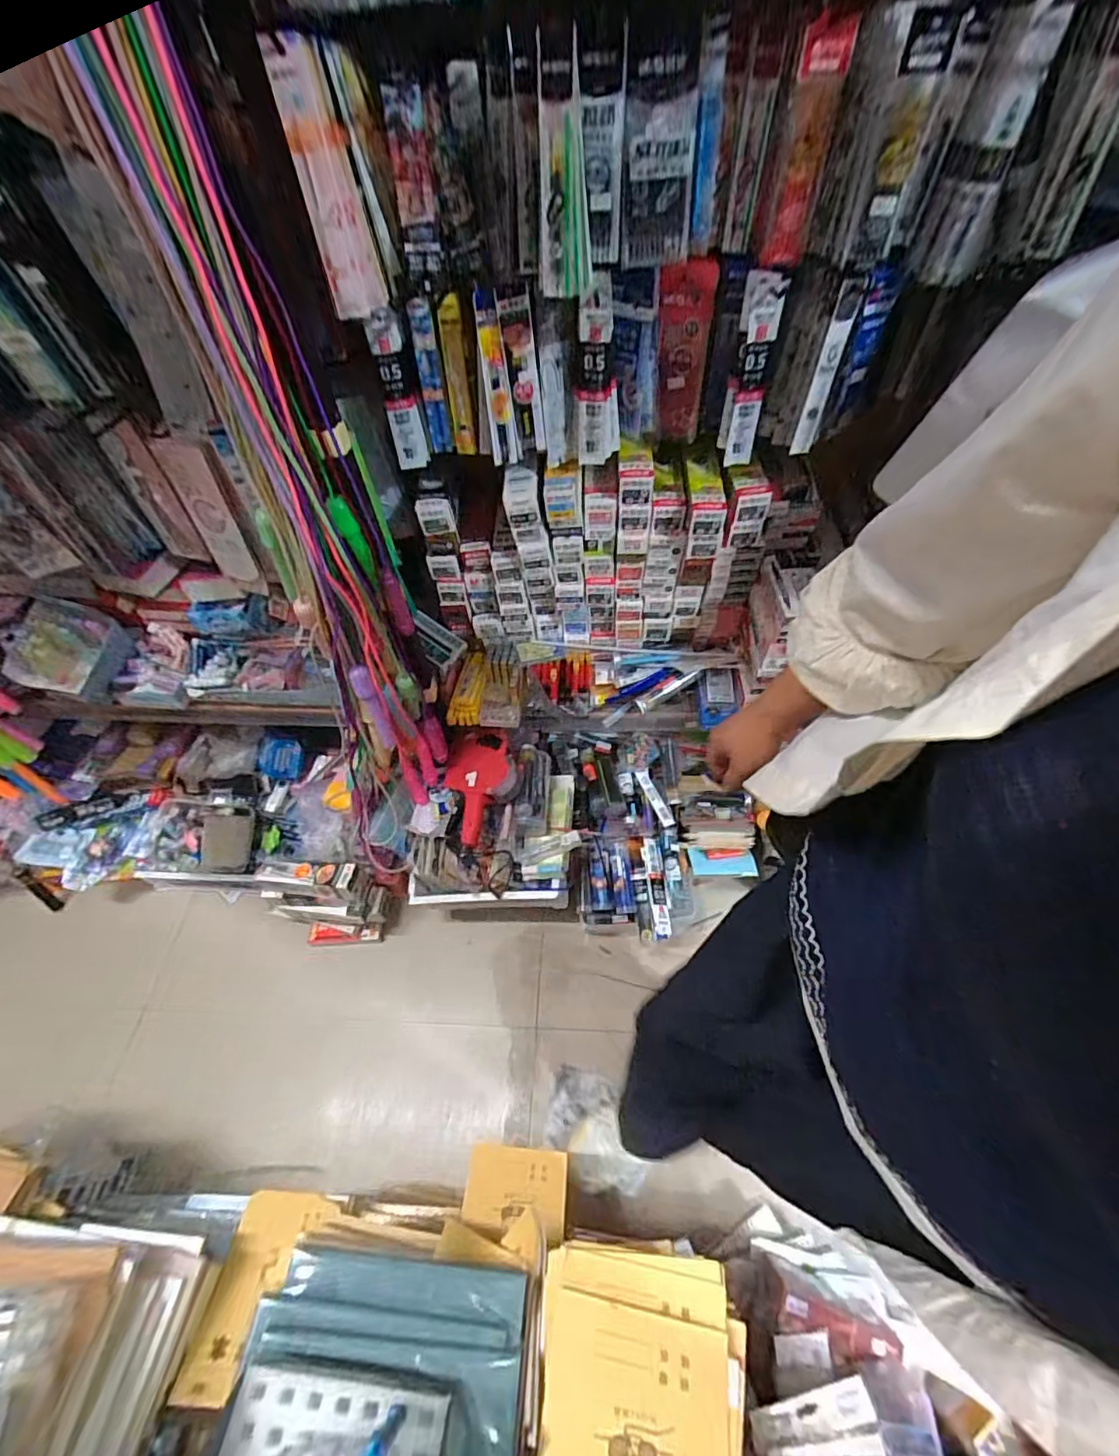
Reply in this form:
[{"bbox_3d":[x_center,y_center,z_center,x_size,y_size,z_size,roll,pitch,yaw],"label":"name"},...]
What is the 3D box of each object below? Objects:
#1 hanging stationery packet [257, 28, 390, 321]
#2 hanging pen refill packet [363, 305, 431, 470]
[{"bbox_3d":[-0.204,-0.482,0.495,0.052,0.174,0.041,-16,55,-8],"label":"hanging stationery packet"},{"bbox_3d":[-0.199,-0.418,0.690,0.049,0.182,0.023,2,54,5],"label":"hanging pen refill packet"}]

